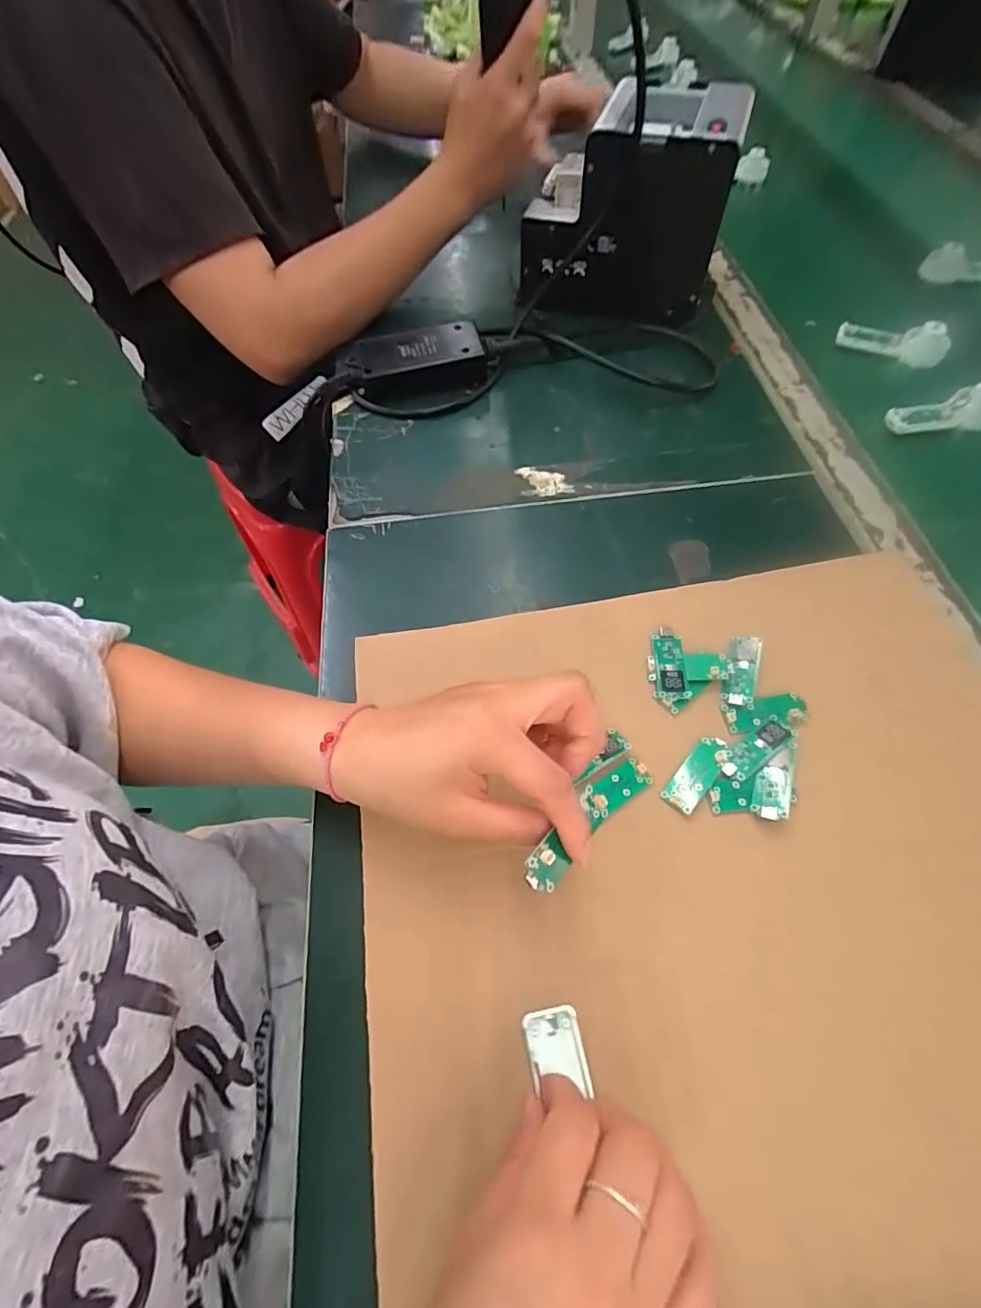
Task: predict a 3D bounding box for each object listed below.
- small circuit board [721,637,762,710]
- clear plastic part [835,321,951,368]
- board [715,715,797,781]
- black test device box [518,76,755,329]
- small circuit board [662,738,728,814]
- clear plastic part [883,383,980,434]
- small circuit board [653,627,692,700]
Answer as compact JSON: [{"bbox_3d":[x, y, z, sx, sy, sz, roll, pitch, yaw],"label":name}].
[{"bbox_3d":[0.159,0.010,0.338,0.021,0.010,0.048,14,63,10],"label":"small circuit board"},{"bbox_3d":[0.393,-0.307,0.518,0.099,0.036,0.016,21,65,14],"label":"clear plastic part"},{"bbox_3d":[0.157,0.056,0.313,0.049,0.006,0.020,-28,64,-12],"label":"board"},{"bbox_3d":[0.126,-0.429,0.510,0.179,0.151,0.129,10,62,8],"label":"black test device box"},{"bbox_3d":[0.121,0.069,0.310,0.019,0.004,0.050,34,67,32],"label":"small circuit board"},{"bbox_3d":[0.393,-0.211,0.461,0.097,0.030,0.023,-3,61,1],"label":"clear plastic part"},{"bbox_3d":[0.116,0.007,0.345,0.019,0.010,0.050,1,61,4],"label":"small circuit board"}]

